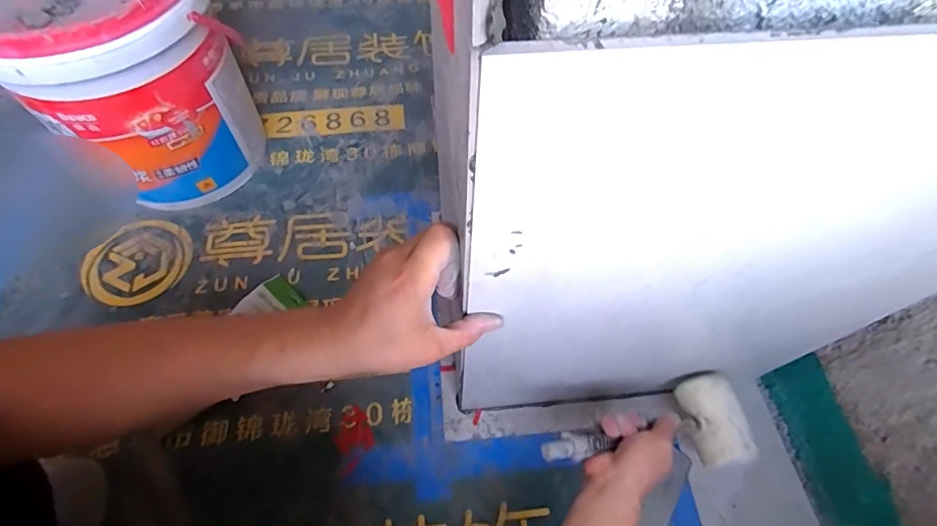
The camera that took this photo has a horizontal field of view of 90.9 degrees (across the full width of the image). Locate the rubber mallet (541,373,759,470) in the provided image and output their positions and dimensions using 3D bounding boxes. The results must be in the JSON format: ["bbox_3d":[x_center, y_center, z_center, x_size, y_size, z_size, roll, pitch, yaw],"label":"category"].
[{"bbox_3d":[0.201,0.195,0.522,0.266,0.050,0.102,-2,61,-20],"label":"rubber mallet"}]

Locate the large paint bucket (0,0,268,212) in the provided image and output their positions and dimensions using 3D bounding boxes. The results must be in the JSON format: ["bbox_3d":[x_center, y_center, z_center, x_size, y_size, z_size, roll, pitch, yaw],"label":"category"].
[{"bbox_3d":[-0.509,-0.287,0.719,0.274,0.343,0.285,1,62,-2],"label":"large paint bucket"}]

